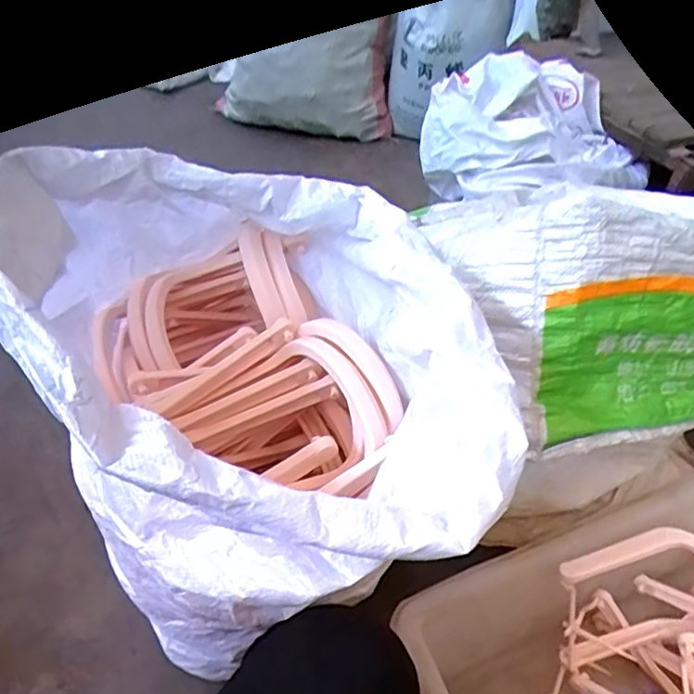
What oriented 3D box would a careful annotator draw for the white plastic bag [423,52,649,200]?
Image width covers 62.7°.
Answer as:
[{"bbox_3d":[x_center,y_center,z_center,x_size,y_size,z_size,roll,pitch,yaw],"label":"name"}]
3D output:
[{"bbox_3d":[0.345,-0.401,1.090,0.338,0.213,0.317,-15,45,-15],"label":"white plastic bag"}]

